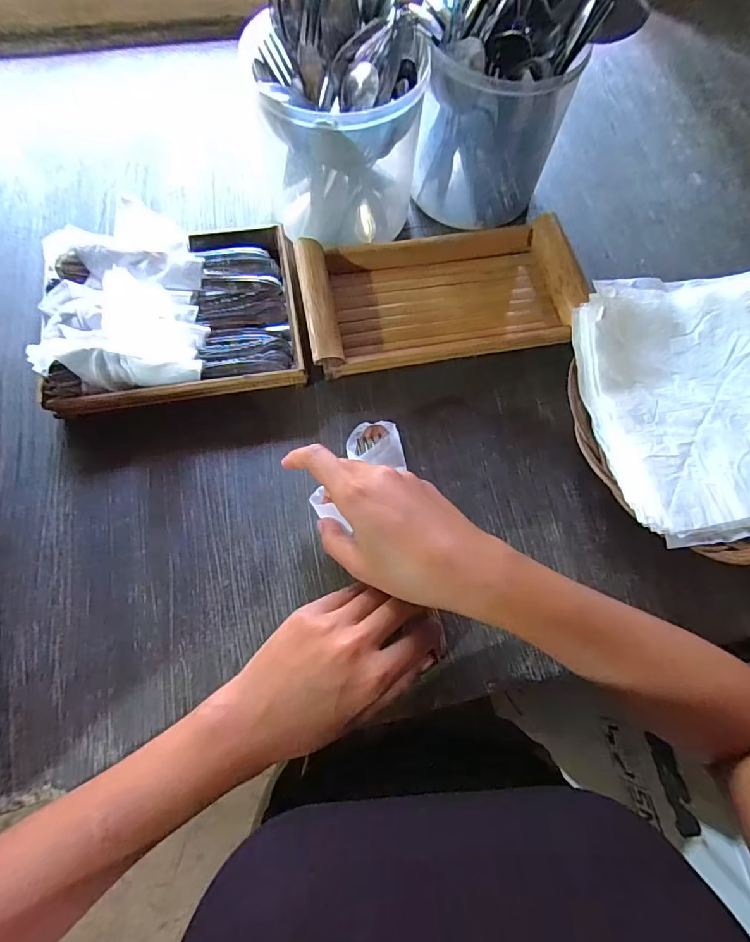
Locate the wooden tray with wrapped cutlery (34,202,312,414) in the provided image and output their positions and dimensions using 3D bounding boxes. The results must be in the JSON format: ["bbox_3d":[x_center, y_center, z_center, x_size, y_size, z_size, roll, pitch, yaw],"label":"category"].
[{"bbox_3d":[-0.165,-0.136,0.398,0.198,0.059,0.162,-8,70,-5],"label":"wooden tray with wrapped cutlery"}]

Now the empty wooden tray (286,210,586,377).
[{"bbox_3d":[0.059,-0.163,0.427,0.243,0.042,0.131,-10,70,-6],"label":"empty wooden tray"}]

